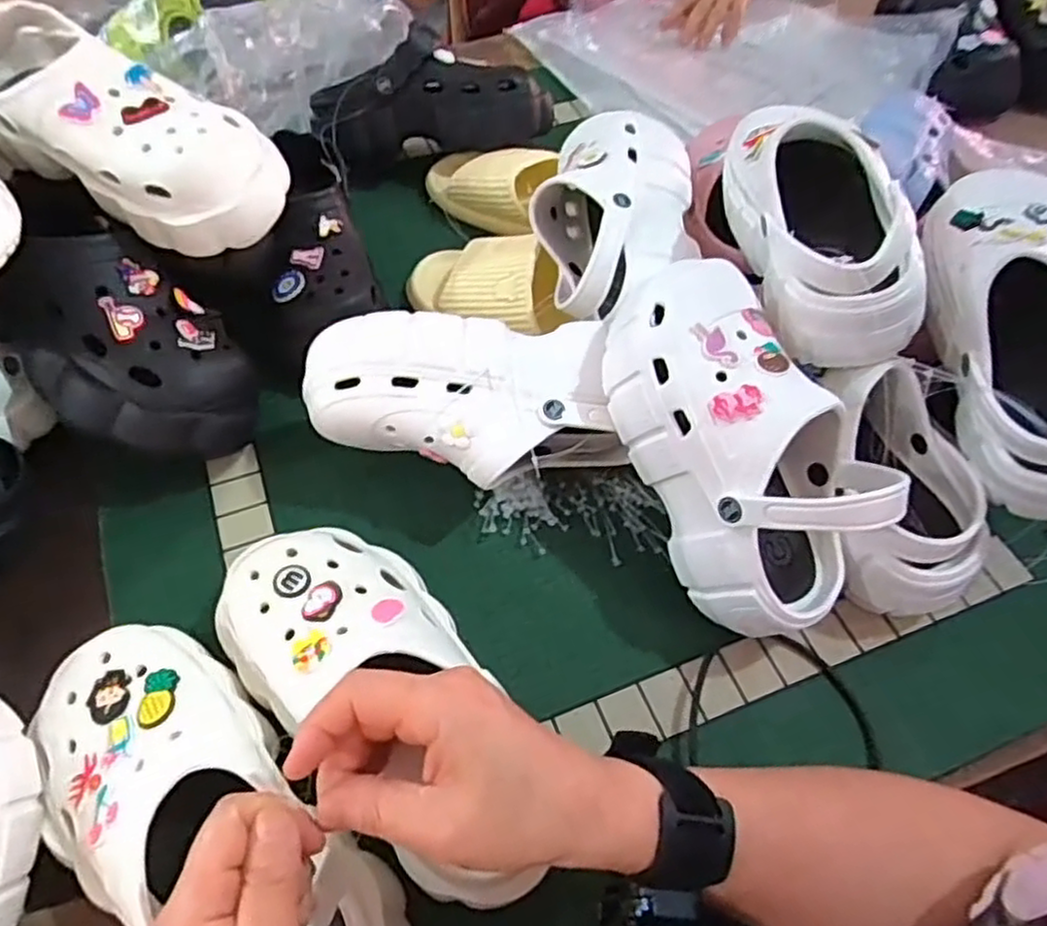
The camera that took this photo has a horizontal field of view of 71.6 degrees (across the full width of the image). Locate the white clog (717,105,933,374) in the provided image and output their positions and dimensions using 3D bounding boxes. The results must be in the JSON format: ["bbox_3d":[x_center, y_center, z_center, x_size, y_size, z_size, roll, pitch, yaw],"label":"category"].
[{"bbox_3d":[0.207,-0.171,0.511,0.081,0.098,0.230,-2,56,-4],"label":"white clog"}]

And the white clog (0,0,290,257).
[{"bbox_3d":[-0.299,-0.246,0.532,0.246,0.093,0.096,23,57,13],"label":"white clog"}]

